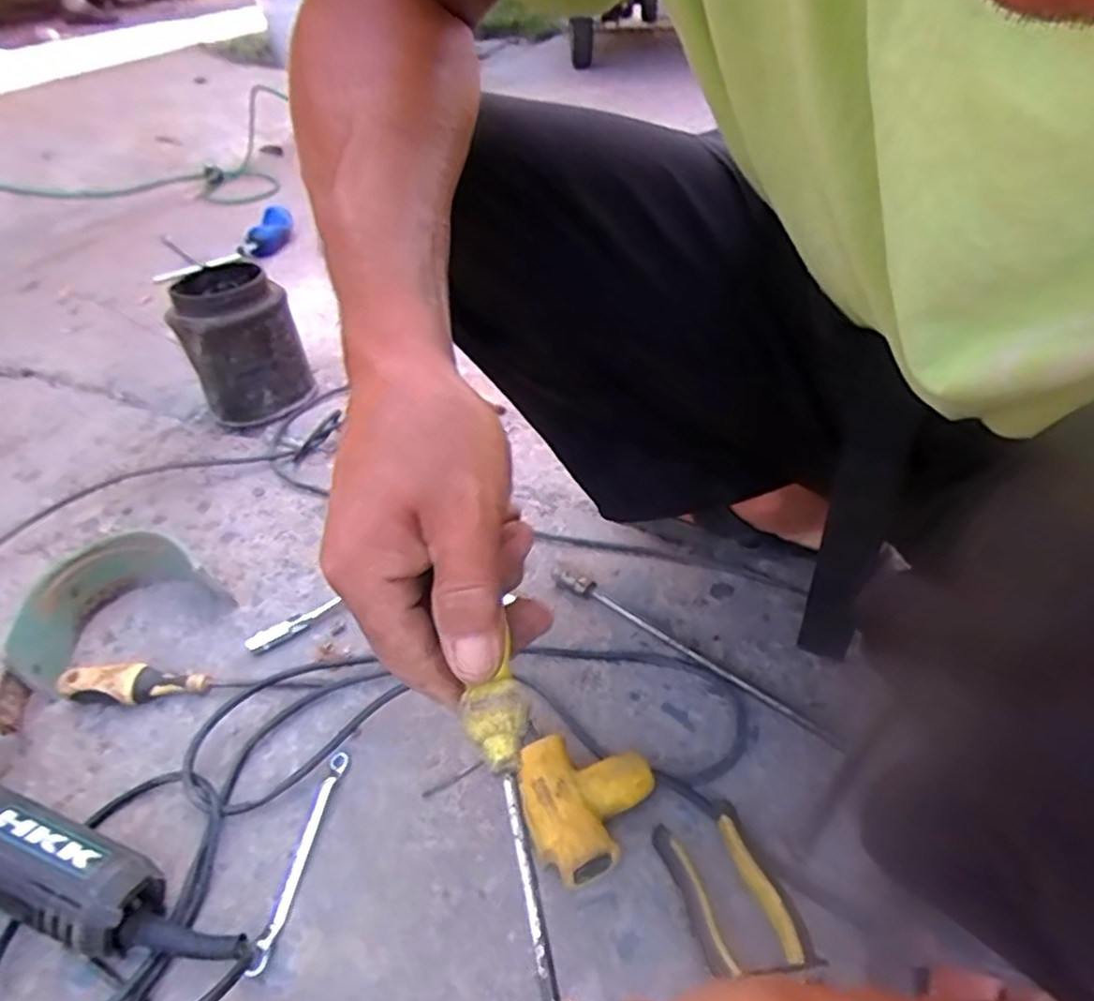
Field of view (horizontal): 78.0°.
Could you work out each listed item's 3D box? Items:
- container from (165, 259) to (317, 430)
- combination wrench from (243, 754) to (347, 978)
[{"bbox_3d":[-0.391,-0.199,0.875,0.135,0.171,0.120,-22,43,-18],"label":"container"},{"bbox_3d":[-0.163,0.234,0.448,0.014,0.009,0.137,2,41,10],"label":"combination wrench"}]

